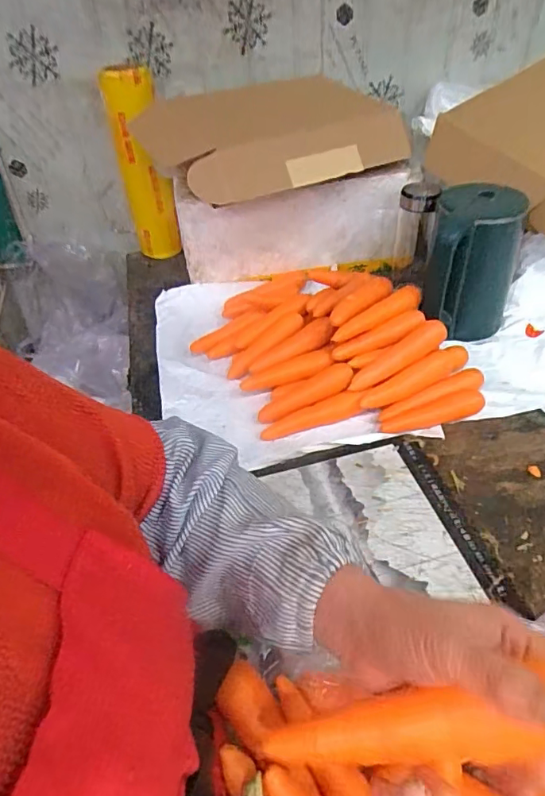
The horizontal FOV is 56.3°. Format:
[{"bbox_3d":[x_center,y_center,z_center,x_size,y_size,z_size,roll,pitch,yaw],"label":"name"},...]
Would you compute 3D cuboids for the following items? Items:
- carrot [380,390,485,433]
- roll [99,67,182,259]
[{"bbox_3d":[0.230,0.023,0.723,0.150,0.026,0.030,-14,43,-7],"label":"carrot"},{"bbox_3d":[-0.256,-0.454,1.031,0.100,0.353,0.092,-15,43,-11],"label":"roll"}]

